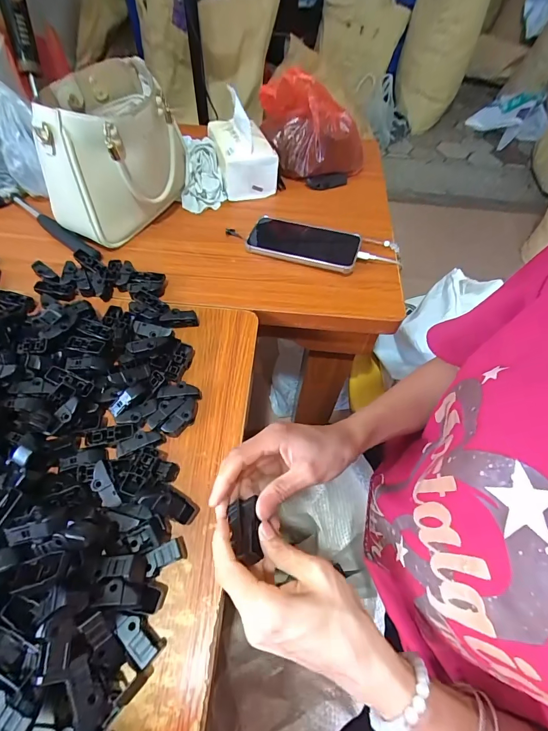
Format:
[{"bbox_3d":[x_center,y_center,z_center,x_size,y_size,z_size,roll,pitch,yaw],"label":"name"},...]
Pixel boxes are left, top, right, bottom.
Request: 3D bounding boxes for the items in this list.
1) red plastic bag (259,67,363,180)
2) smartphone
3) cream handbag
[{"bbox_3d":[0.070,-0.405,0.626,0.177,0.161,0.101,13,58,4],"label":"red plastic bag"},{"bbox_3d":[0.047,-0.195,0.559,0.167,0.014,0.094,14,58,9],"label":"smartphone"},{"bbox_3d":[-0.235,-0.304,0.529,0.135,0.175,0.201,21,59,9],"label":"cream handbag"}]

